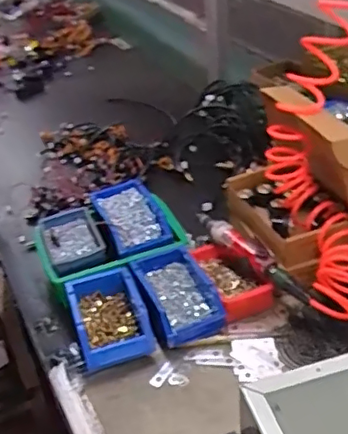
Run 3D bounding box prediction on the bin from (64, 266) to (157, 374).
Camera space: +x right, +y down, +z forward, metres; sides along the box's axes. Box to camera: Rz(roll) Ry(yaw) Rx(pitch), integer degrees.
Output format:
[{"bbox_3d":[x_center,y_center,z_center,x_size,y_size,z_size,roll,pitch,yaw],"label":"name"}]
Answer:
[{"bbox_3d":[-0.100,0.162,0.906,0.111,0.072,0.152,-14,36,-12],"label":"bin"}]

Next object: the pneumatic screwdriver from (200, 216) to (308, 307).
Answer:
[{"bbox_3d":[0.124,0.066,0.961,0.039,0.046,0.273,-26,40,-26],"label":"pneumatic screwdriver"}]

